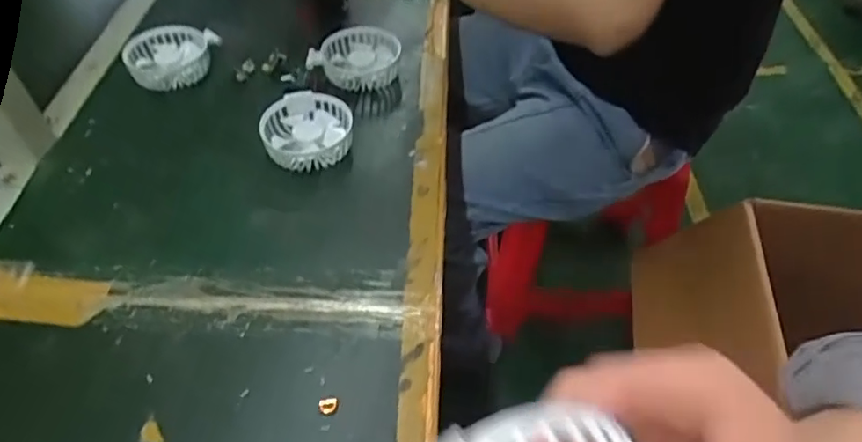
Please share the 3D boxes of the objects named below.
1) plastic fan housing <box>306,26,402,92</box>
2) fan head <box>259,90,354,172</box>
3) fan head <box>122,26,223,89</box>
[{"bbox_3d":[-0.083,-0.189,0.672,0.099,0.035,0.091,22,51,16],"label":"plastic fan housing"},{"bbox_3d":[-0.127,-0.094,0.585,0.087,0.032,0.099,-12,50,-13],"label":"fan head"},{"bbox_3d":[-0.307,-0.189,0.666,0.103,0.032,0.093,4,48,1],"label":"fan head"}]

